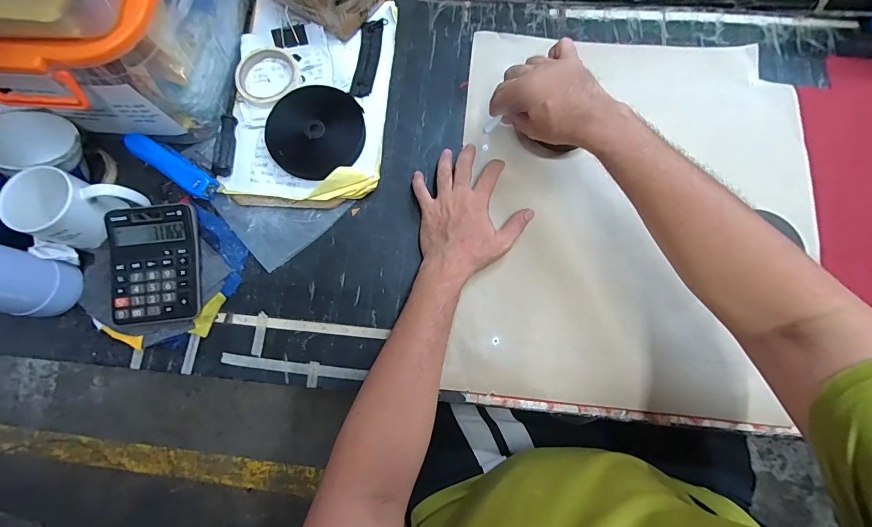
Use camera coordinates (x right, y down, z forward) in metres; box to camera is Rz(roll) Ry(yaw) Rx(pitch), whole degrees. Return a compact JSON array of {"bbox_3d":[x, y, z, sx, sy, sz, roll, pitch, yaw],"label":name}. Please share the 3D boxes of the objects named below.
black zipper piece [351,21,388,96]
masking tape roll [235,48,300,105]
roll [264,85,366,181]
[{"bbox_3d":[-0.100,-0.307,0.559,0.034,0.008,0.134,6,78,2],"label":"black zipper piece"},{"bbox_3d":[-0.243,-0.269,0.540,0.089,0.011,0.090,0,78,0],"label":"masking tape roll"},{"bbox_3d":[-0.165,-0.182,0.516,0.126,0.025,0.127,0,78,0],"label":"roll"}]

